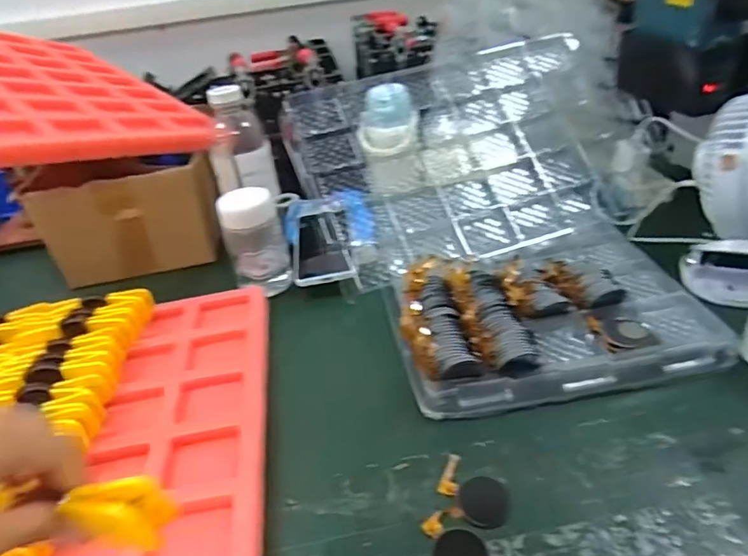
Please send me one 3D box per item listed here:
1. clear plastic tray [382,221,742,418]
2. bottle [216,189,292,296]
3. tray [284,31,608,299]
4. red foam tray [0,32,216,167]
[{"bbox_3d":[0.175,0.019,0.539,0.314,0.042,0.230,-9,40,-9],"label":"clear plastic tray"},{"bbox_3d":[-0.149,-0.041,0.650,0.073,0.133,0.055,-14,34,-10],"label":"bottle"},{"bbox_3d":[0.114,-0.180,0.698,0.436,0.055,0.342,-16,68,-11],"label":"tray"},{"bbox_3d":[-0.486,-0.285,0.740,0.527,0.028,0.318,34,33,27],"label":"red foam tray"}]

